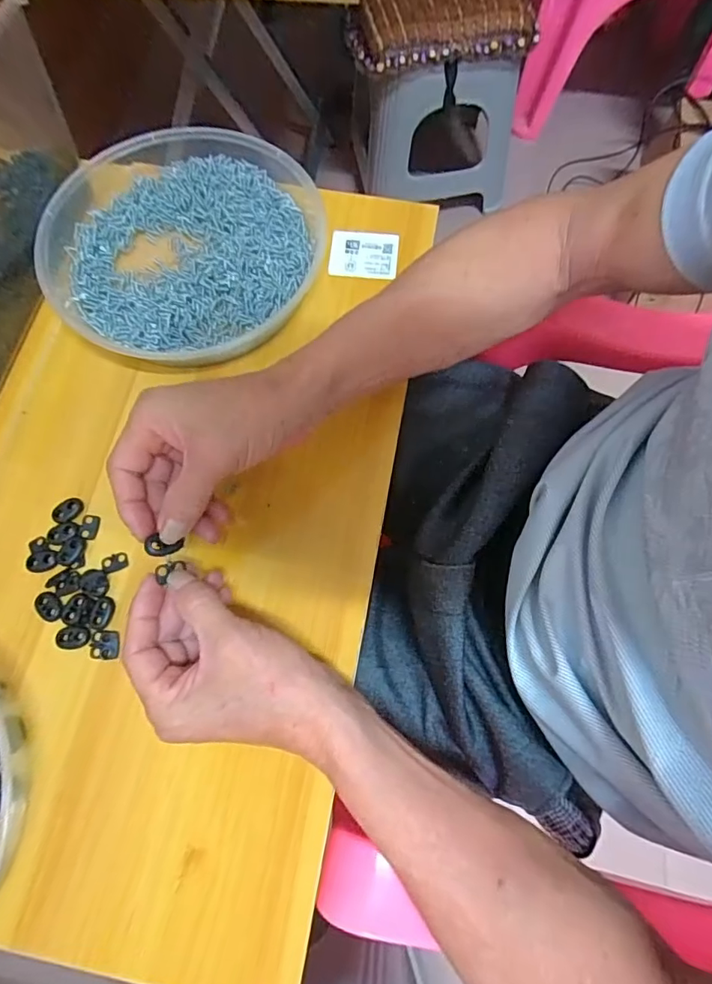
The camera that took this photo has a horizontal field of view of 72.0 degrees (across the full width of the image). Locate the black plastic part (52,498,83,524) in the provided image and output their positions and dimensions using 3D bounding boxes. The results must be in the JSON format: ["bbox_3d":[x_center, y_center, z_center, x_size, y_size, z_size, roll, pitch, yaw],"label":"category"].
[{"bbox_3d":[-0.212,0.013,0.359,0.022,0.004,0.016,-30,74,-9],"label":"black plastic part"}]

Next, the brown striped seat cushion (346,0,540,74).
[{"bbox_3d":[0.137,-0.808,0.810,0.303,0.050,0.231,-7,72,-2],"label":"brown striped seat cushion"}]

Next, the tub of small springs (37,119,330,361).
[{"bbox_3d":[-0.152,-0.204,0.410,0.222,0.038,0.219,0,72,0],"label":"tub of small springs"}]

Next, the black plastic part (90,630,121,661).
[{"bbox_3d":[-0.170,0.104,0.332,0.019,0.004,0.018,3,72,1],"label":"black plastic part"}]

